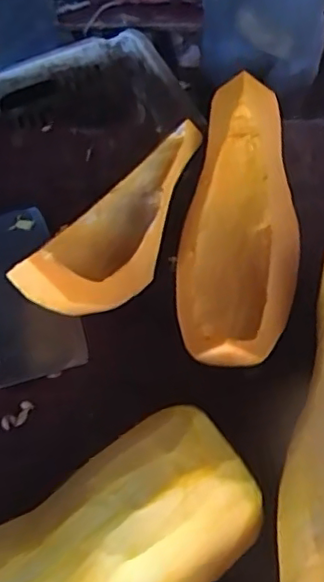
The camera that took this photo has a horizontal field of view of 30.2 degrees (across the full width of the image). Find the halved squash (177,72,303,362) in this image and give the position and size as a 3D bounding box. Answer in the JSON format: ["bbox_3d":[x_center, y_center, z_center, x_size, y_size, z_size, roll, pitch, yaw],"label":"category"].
[{"bbox_3d":[0.069,-0.083,0.539,0.107,0.059,0.348,0,58,6],"label":"halved squash"}]

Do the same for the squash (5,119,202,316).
[{"bbox_3d":[-0.036,-0.073,0.559,0.100,0.061,0.266,18,46,14],"label":"squash"}]

